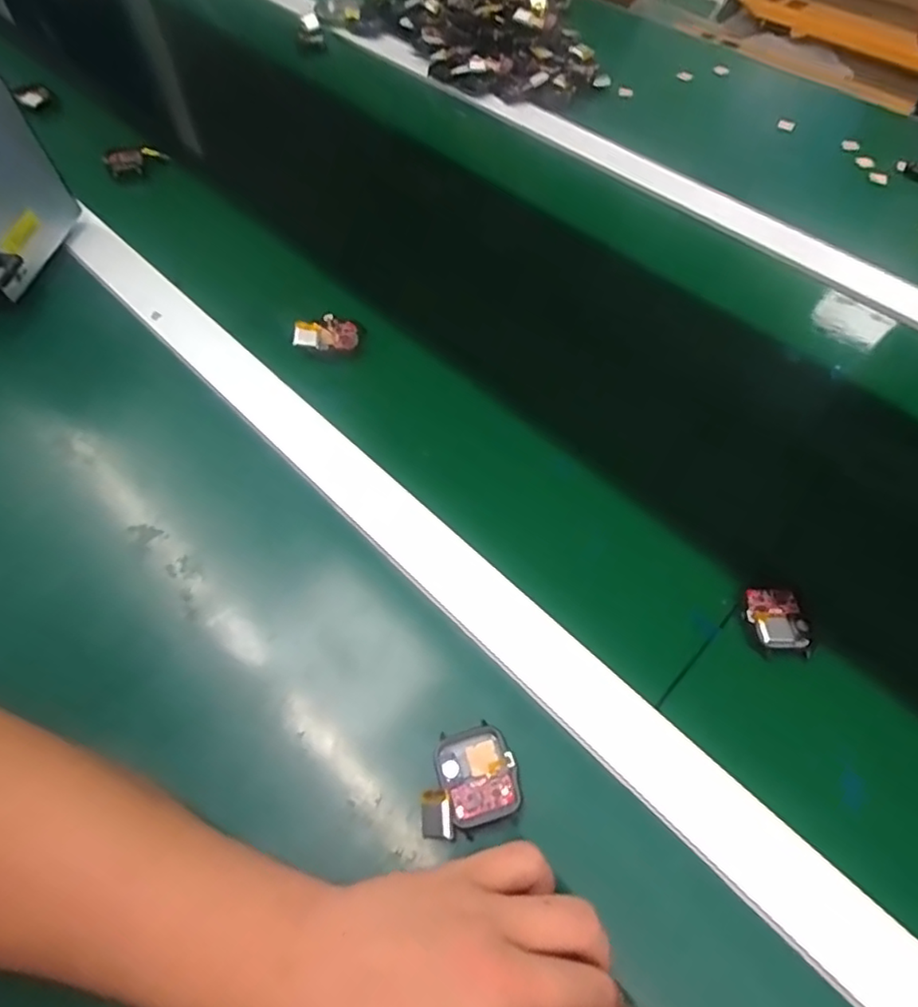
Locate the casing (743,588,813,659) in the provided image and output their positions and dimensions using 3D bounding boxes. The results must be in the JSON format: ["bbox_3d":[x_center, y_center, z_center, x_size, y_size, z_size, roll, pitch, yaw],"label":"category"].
[{"bbox_3d":[0.182,0.067,0.352,0.035,0.005,0.040,-1,57,0],"label":"casing"}]

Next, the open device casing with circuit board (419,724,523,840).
[{"bbox_3d":[0.004,0.136,0.302,0.048,0.014,0.046,-12,58,-7],"label":"open device casing with circuit board"}]

